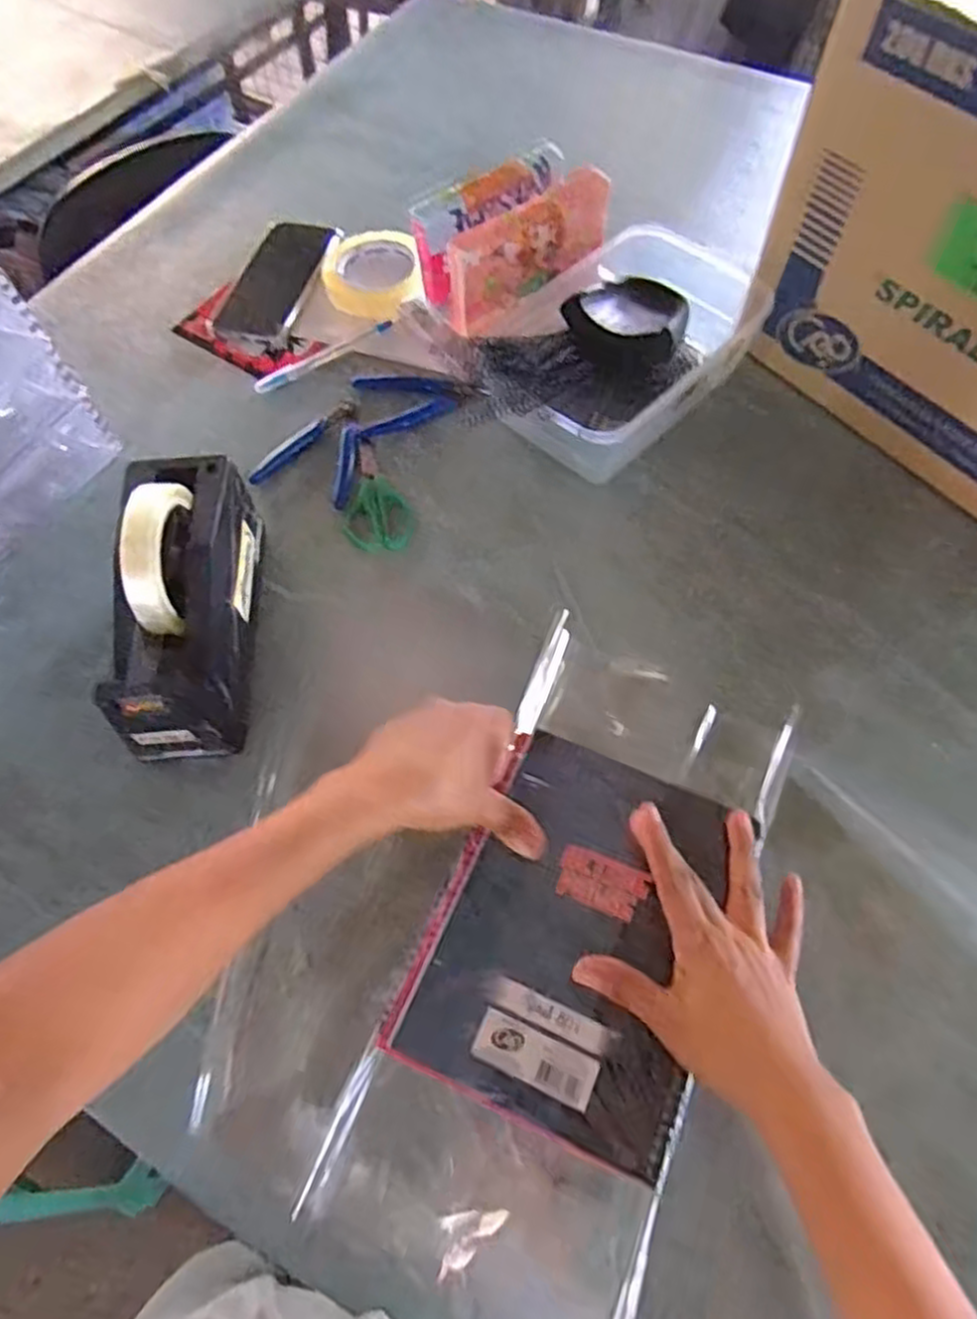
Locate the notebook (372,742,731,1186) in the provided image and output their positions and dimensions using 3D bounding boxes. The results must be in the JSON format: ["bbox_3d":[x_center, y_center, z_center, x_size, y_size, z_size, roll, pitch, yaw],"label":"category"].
[{"bbox_3d":[0.049,0.150,0.418,0.148,0.021,0.194,20,64,13],"label":"notebook"}]

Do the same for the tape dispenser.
[{"bbox_3d":[-0.212,-0.046,0.510,0.076,0.123,0.202,-2,63,2],"label":"tape dispenser"}]

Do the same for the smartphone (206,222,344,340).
[{"bbox_3d":[-0.206,-0.377,0.735,0.073,0.010,0.170,21,67,2],"label":"smartphone"}]

